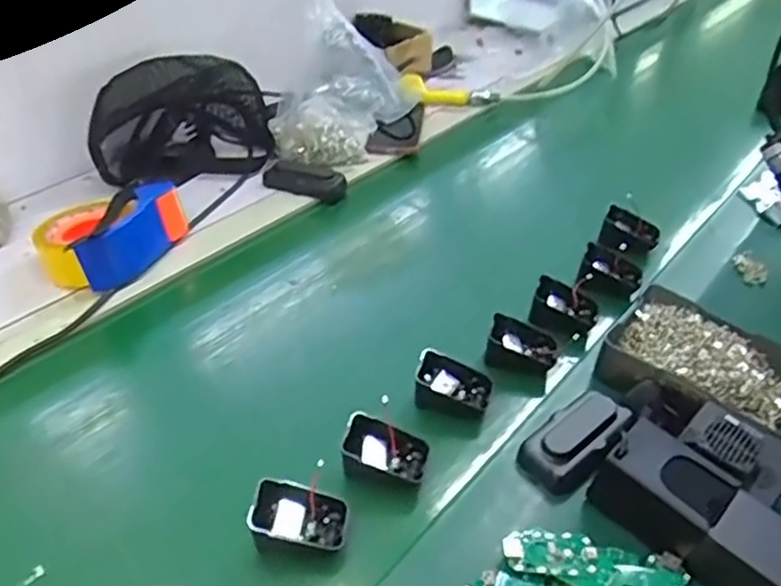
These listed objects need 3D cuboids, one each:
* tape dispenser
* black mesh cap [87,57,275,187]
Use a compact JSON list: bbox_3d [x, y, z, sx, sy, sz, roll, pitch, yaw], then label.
[{"bbox_3d":[-0.317,-0.069,0.760,0.106,0.065,0.146,23,45,27],"label":"tape dispenser"},{"bbox_3d":[-0.287,-0.248,0.926,0.228,0.144,0.152,-14,45,-11],"label":"black mesh cap"}]

